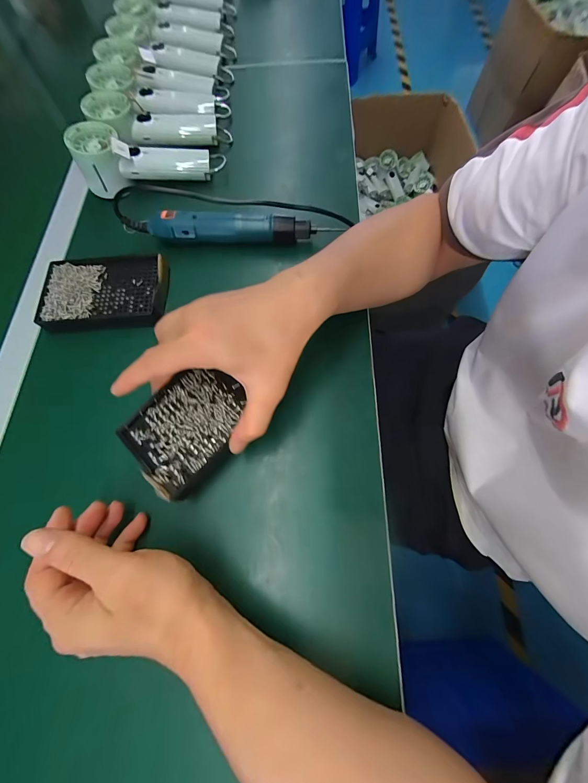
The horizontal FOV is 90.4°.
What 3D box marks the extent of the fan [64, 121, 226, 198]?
[{"bbox_3d":[-0.197,-0.320,0.397,0.188,0.056,0.080,0,71,2],"label":"fan"}]

